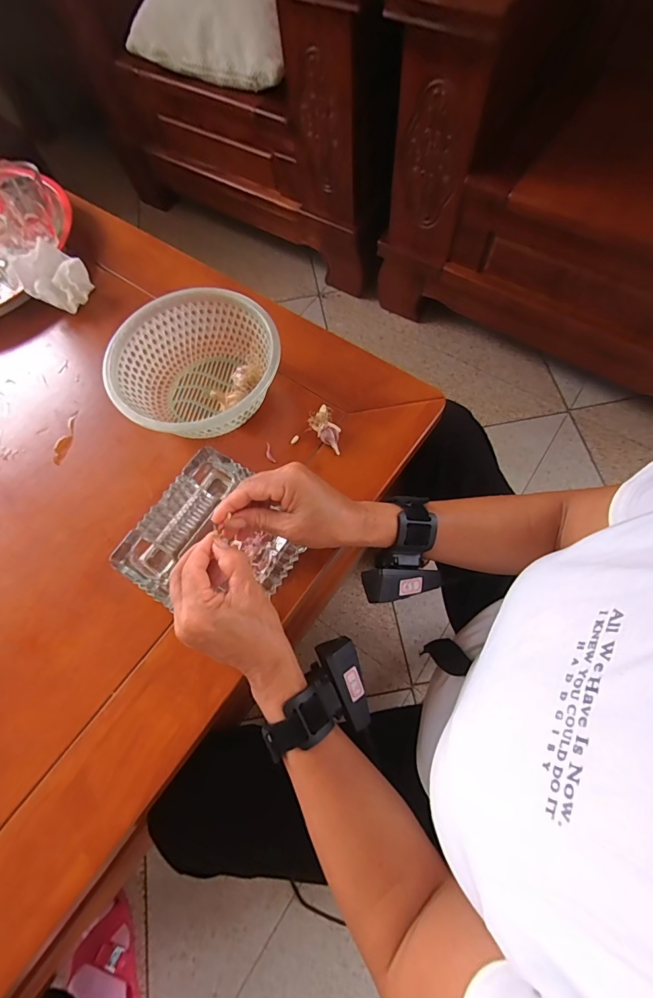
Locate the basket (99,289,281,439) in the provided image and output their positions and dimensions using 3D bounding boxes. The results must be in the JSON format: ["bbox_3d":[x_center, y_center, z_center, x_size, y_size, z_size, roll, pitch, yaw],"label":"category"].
[{"bbox_3d":[-0.142,-0.142,0.467,0.173,0.078,0.161,-1,70,3],"label":"basket"}]

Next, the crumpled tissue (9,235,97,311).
[{"bbox_3d":[-0.355,-0.290,0.543,0.080,0.044,0.077,32,73,15],"label":"crumpled tissue"}]

